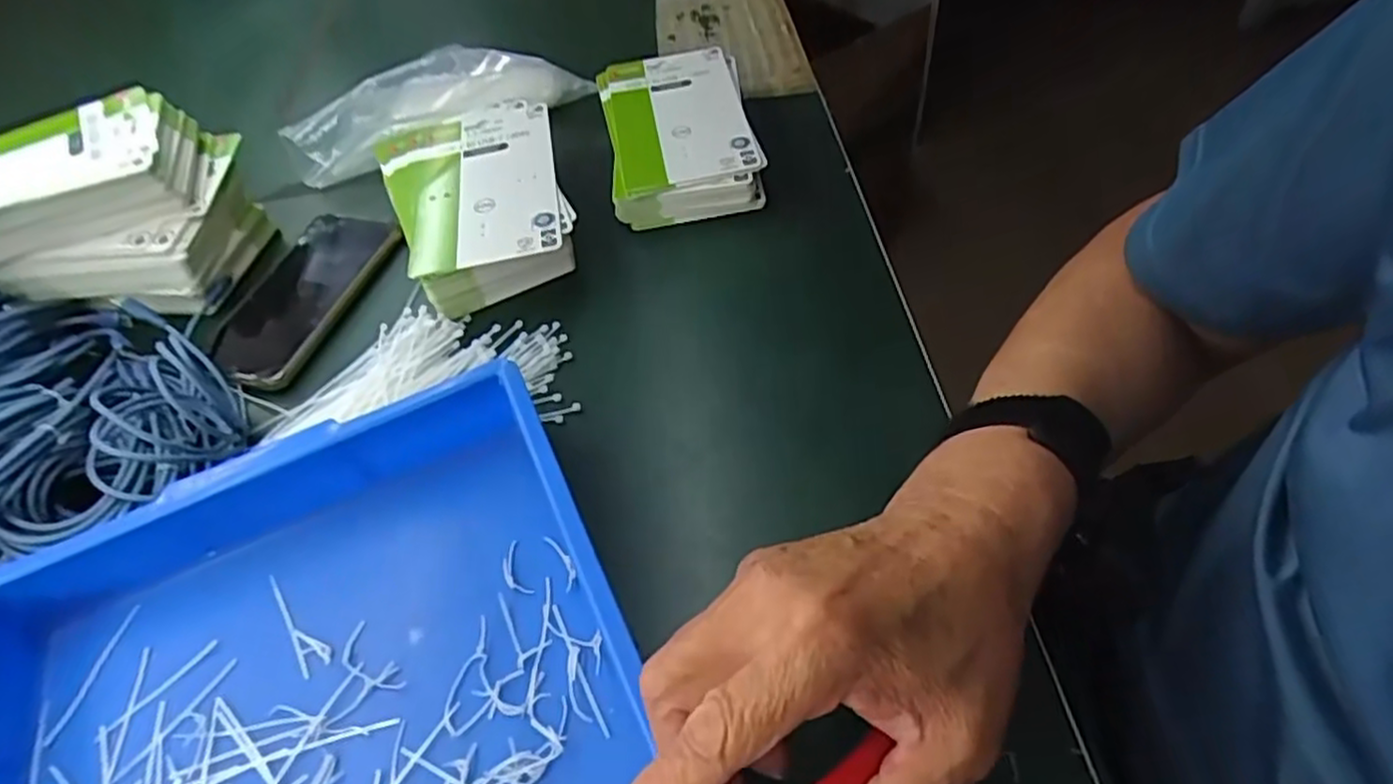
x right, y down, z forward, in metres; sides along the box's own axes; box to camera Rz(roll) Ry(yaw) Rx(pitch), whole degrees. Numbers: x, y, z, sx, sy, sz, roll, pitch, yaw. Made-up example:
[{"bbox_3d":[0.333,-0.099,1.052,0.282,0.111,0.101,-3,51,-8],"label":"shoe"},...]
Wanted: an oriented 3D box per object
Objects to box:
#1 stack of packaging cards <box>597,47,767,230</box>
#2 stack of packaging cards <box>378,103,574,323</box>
[{"bbox_3d":[-0.015,-0.207,0.573,0.109,0.030,0.179,-9,50,-1],"label":"stack of packaging cards"},{"bbox_3d":[-0.161,-0.141,0.535,0.128,0.039,0.190,-15,50,-5],"label":"stack of packaging cards"}]

